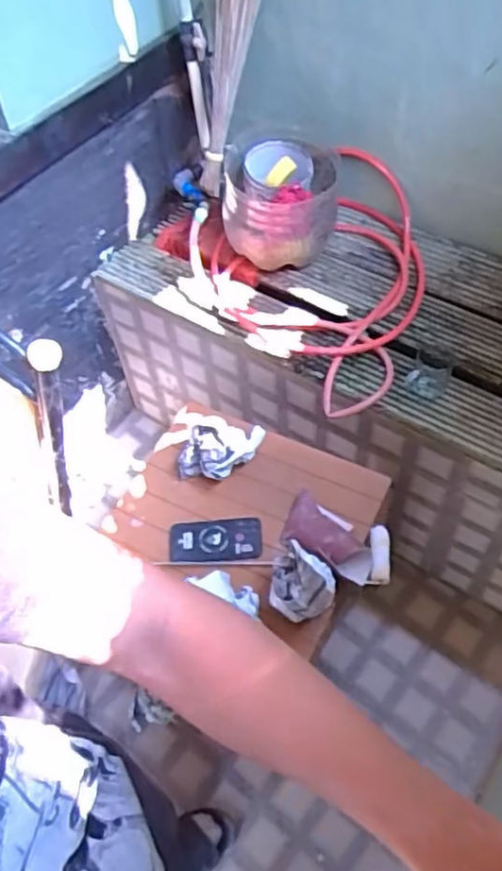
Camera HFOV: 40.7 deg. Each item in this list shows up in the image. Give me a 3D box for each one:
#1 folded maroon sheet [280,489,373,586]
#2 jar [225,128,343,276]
[{"bbox_3d":[0.135,0.183,1.207,0.107,0.058,0.203,-40,62,-22],"label":"folded maroon sheet"},{"bbox_3d":[0.066,-0.507,1.503,0.249,0.203,0.245,3,55,6],"label":"jar"}]

